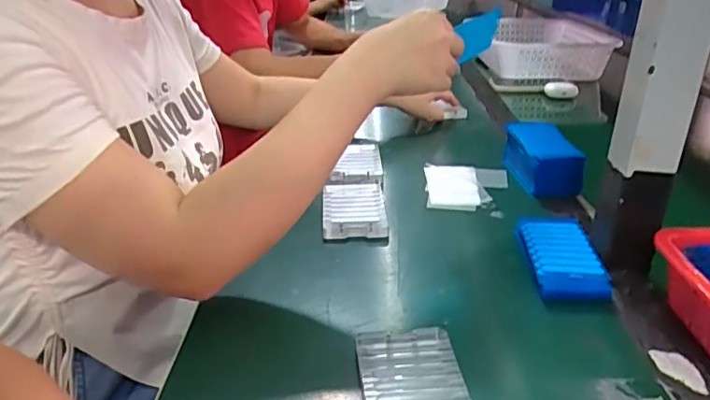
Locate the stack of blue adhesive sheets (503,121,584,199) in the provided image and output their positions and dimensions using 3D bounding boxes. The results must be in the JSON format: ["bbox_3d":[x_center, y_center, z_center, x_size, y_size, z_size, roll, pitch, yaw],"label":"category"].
[{"bbox_3d":[0.225,-0.052,0.688,0.065,0.054,0.126,-2,26,-1],"label":"stack of blue adhesive sheets"}]

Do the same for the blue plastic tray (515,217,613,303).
[{"bbox_3d":[0.188,0.050,0.519,0.060,0.021,0.122,2,26,3],"label":"blue plastic tray"}]

